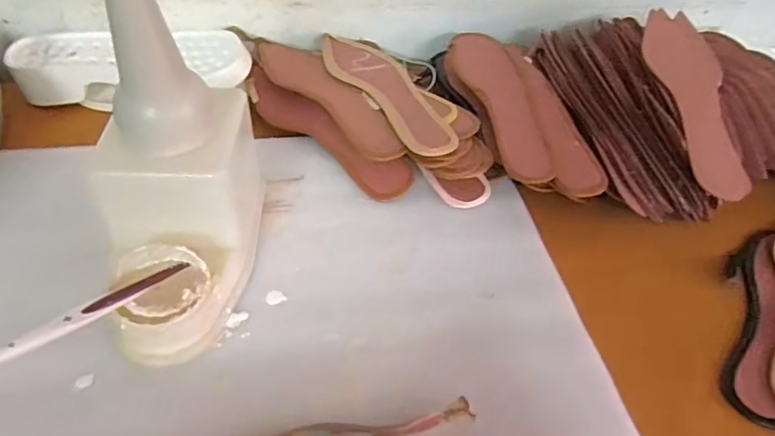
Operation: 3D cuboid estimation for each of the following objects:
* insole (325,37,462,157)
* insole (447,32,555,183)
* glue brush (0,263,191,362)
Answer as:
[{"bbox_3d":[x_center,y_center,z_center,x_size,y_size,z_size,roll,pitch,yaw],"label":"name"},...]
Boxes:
[{"bbox_3d":[-0.001,-0.143,0.586,0.069,0.010,0.247,-19,50,-23],"label":"insole"},{"bbox_3d":[0.127,-0.128,0.586,0.062,0.012,0.234,-9,54,-10],"label":"insole"},{"bbox_3d":[-0.191,0.059,0.351,0.009,0.013,0.145,25,26,18],"label":"glue brush"}]

